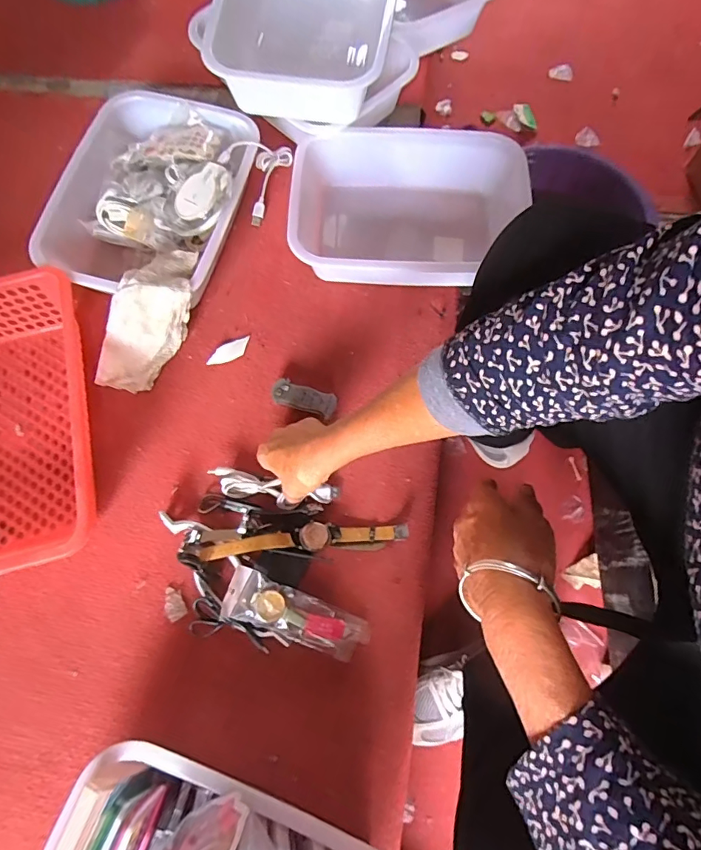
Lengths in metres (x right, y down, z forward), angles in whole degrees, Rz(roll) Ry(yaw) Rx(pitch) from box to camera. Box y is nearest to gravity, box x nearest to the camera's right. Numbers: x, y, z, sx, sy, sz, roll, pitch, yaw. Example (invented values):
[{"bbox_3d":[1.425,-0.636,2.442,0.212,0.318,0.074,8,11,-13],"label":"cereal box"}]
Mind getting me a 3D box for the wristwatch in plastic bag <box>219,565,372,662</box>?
[{"bbox_3d":[-0.053,0.190,0.469,0.151,0.023,0.045,28,74,-14],"label":"wristwatch in plastic bag"}]

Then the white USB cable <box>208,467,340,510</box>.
[{"bbox_3d":[-0.086,0.074,0.525,0.142,0.015,0.033,10,74,0],"label":"white USB cable"}]

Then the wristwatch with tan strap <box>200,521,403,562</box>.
[{"bbox_3d":[-0.046,0.123,0.503,0.215,0.027,0.031,-1,73,-13],"label":"wristwatch with tan strap"}]

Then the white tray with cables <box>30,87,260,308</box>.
[{"bbox_3d":[-0.249,-0.283,0.608,0.222,0.070,0.289,14,74,4],"label":"white tray with cables"}]

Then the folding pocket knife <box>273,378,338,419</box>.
[{"bbox_3d":[-0.054,-0.031,0.558,0.075,0.018,0.032,18,74,5],"label":"folding pocket knife"}]

